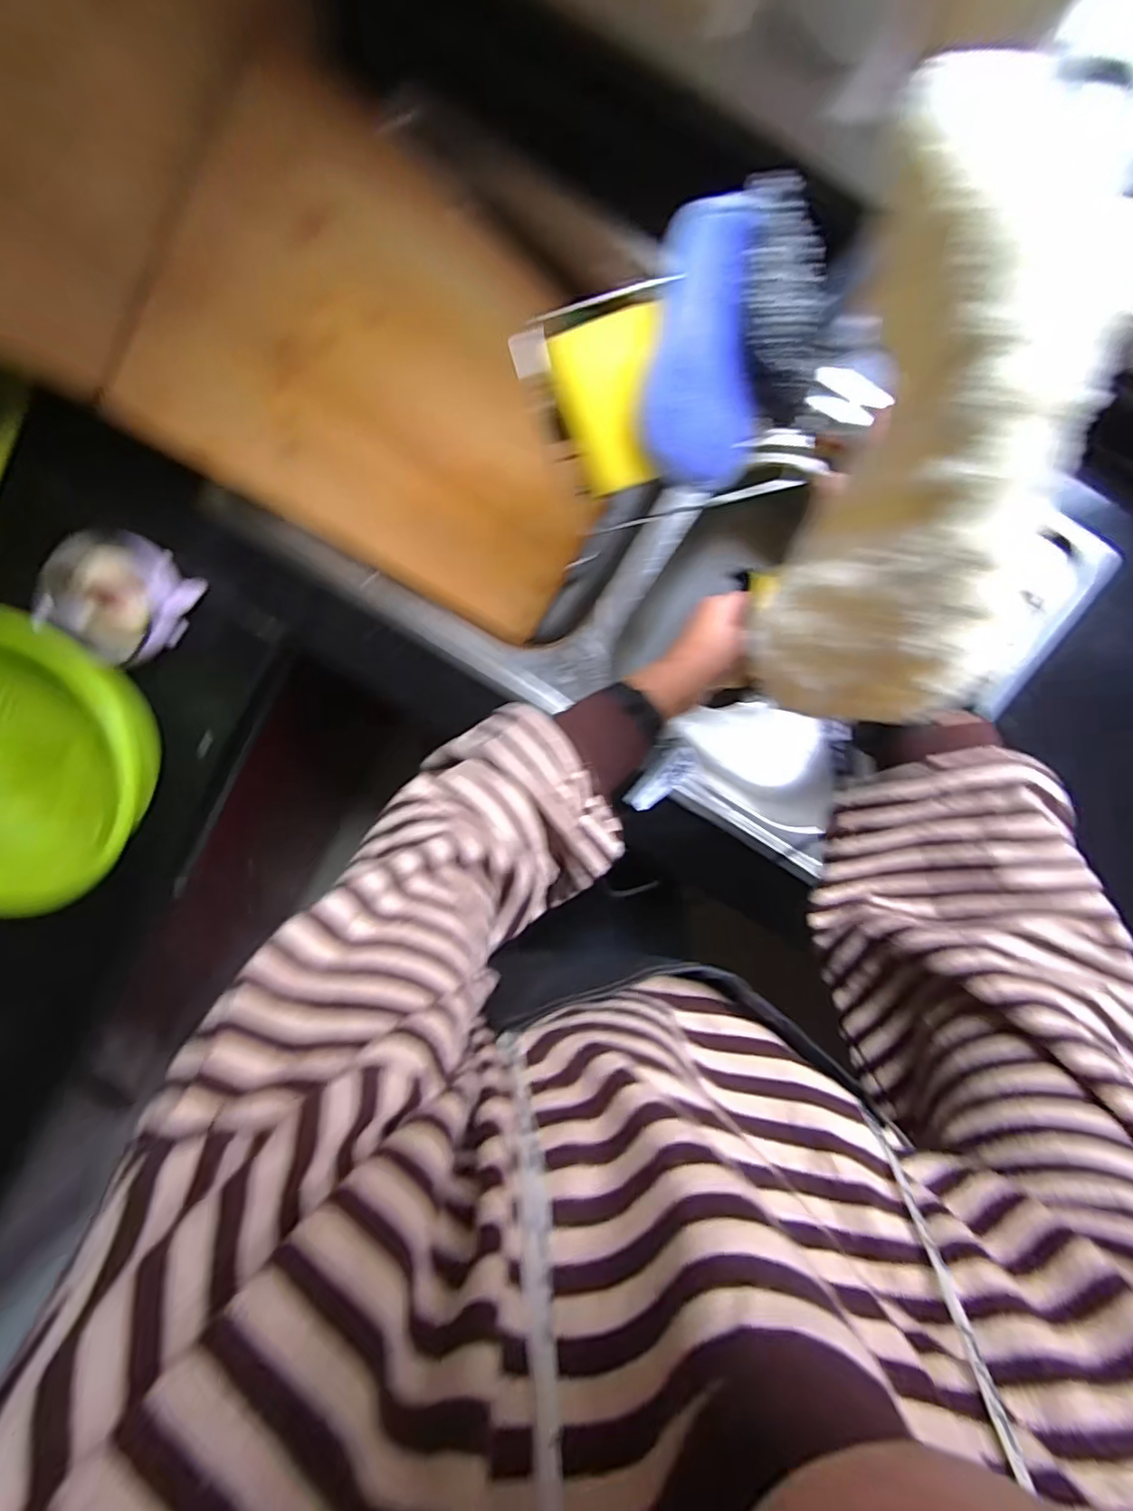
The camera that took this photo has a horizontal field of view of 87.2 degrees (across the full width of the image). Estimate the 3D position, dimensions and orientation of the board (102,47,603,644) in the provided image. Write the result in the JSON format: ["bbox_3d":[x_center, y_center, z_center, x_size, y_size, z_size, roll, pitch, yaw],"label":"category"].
[{"bbox_3d":[-0.136,-0.341,0.572,0.412,0.029,0.318,27,101,-27],"label":"board"}]

